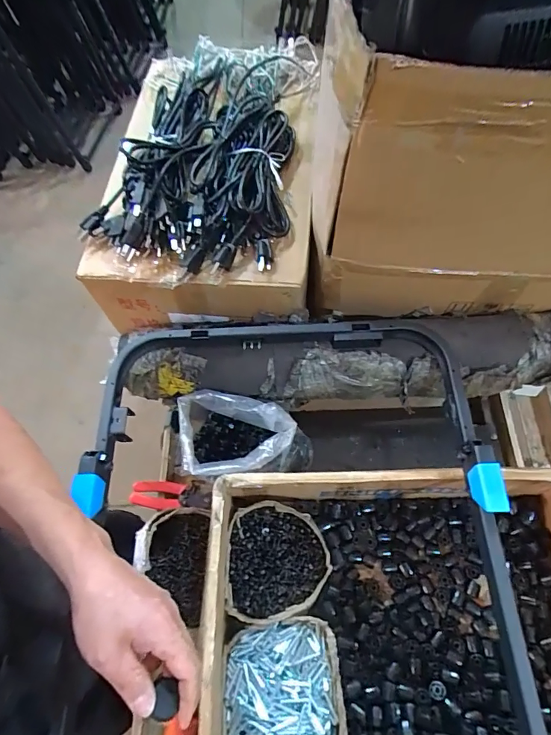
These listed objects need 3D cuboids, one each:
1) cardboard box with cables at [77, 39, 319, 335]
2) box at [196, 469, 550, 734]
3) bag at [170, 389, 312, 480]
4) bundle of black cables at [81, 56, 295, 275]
[{"bbox_3d":[-0.110,-0.354,0.749,0.350,0.165,0.547,3,64,3],"label":"cardboard box with cables"},{"bbox_3d":[0.179,0.329,0.560,0.515,0.166,0.338,-2,64,1],"label":"box"},{"bbox_3d":[-0.063,0.124,0.677,0.195,0.129,0.127,10,65,7],"label":"bag"},{"bbox_3d":[-0.095,-0.382,0.692,0.290,0.090,0.512,12,65,7],"label":"bundle of black cables"}]

